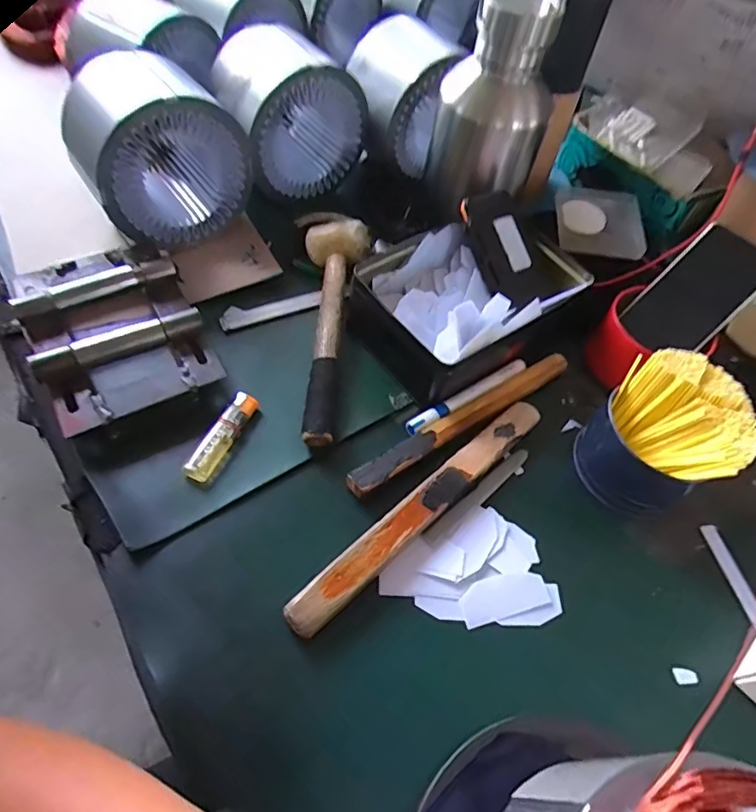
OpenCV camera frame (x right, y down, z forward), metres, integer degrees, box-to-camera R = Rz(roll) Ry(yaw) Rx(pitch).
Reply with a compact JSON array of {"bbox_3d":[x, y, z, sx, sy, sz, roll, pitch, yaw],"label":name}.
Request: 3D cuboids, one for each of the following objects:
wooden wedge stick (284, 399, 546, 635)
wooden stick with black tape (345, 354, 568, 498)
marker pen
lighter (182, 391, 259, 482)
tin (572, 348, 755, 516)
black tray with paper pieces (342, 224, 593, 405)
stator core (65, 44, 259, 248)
[{"bbox_3d":[0.041,0.074,0.422,0.274,0.016,0.028,-38,67,-25],"label":"wooden wedge stick"},{"bbox_3d":[0.080,0.010,0.480,0.255,0.019,0.023,-29,63,-23],"label":"wooden stick with black tape"},{"bbox_3d":[0.085,-0.011,0.497,0.148,0.013,0.015,-30,63,-23],"label":"marker pen"},{"bbox_3d":[-0.130,0.025,0.446,0.021,0.010,0.084,24,57,11],"label":"lighter"},{"bbox_3d":[0.232,0.022,0.432,0.103,0.079,0.120,38,60,19],"label":"tin"},{"bbox_3d":[0.092,-0.117,0.525,0.220,0.062,0.152,-31,64,-24],"label":"black tray with paper pieces"},{"bbox_3d":[-0.224,-0.263,0.544,0.154,0.133,0.135,-29,63,-23],"label":"stator core"}]

